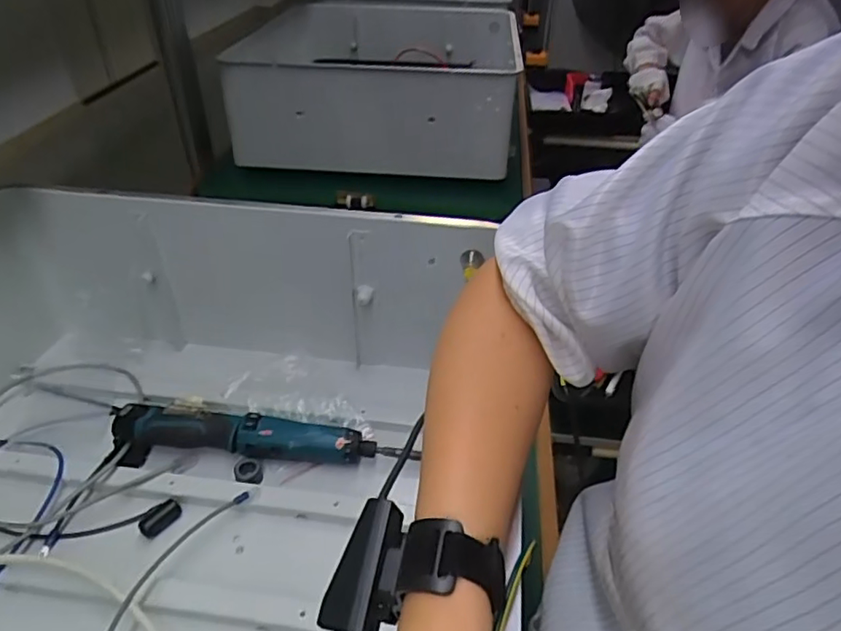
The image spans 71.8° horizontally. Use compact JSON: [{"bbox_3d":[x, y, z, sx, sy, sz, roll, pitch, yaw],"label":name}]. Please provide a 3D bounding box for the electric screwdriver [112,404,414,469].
[{"bbox_3d":[-0.195,0.133,0.647,0.297,0.045,0.054,0,38,-1],"label":"electric screwdriver"}]

